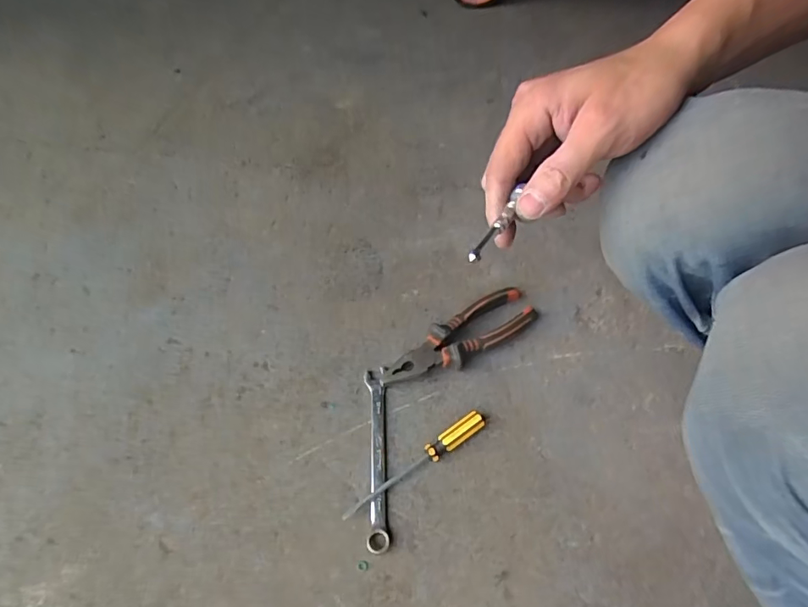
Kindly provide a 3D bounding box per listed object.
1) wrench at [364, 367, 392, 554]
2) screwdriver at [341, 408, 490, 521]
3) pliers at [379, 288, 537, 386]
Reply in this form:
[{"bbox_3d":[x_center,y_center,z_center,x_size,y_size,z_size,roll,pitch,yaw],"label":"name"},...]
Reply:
[{"bbox_3d":[-0.027,0.151,0.502,0.021,0.009,0.179,-2,60,-2],"label":"wrench"},{"bbox_3d":[0.012,0.160,0.496,0.166,0.018,0.022,-31,65,-17],"label":"screwdriver"},{"bbox_3d":[0.063,0.041,0.555,0.191,0.026,0.055,-28,64,-16],"label":"pliers"}]

